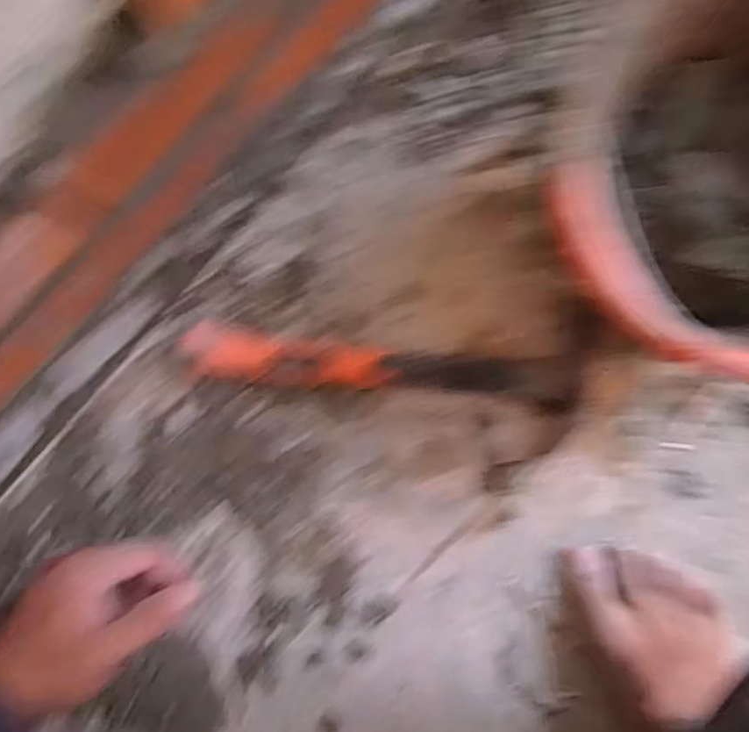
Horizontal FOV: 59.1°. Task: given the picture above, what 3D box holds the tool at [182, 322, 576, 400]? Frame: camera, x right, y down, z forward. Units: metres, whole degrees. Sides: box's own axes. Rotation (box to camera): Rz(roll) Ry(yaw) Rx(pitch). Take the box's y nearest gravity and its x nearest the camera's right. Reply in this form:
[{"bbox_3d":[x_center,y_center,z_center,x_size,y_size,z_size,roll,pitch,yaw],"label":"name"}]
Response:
[{"bbox_3d":[-0.003,0.002,0.514,0.301,0.025,0.040,7,88,9],"label":"tool"}]

